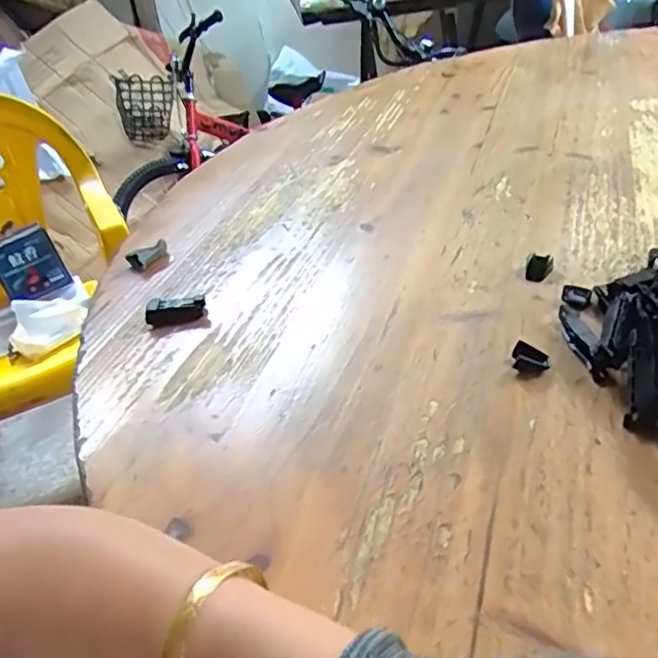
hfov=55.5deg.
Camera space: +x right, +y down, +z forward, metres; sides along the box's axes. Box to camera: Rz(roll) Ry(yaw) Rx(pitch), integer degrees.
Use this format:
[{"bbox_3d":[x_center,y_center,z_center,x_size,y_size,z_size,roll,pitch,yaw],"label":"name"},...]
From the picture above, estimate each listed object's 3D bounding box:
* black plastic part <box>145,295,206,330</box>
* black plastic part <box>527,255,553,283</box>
[{"bbox_3d":[-0.120,-0.015,0.485,0.046,0.011,0.020,-5,35,4],"label":"black plastic part"},{"bbox_3d":[0.159,-0.046,0.472,0.017,0.012,0.023,9,39,23],"label":"black plastic part"}]

